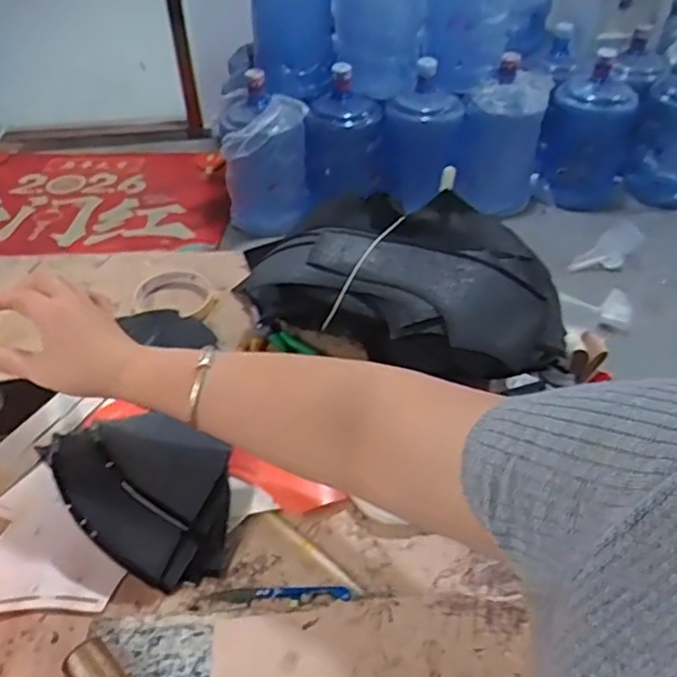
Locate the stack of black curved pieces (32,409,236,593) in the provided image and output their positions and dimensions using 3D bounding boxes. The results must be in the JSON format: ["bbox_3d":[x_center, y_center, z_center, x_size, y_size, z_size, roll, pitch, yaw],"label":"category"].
[{"bbox_3d":[-0.159,0.115,0.524,0.178,0.034,0.112,25,48,26],"label":"stack of black curved pieces"}]

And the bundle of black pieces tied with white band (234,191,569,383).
[{"bbox_3d":[0.080,-0.059,0.668,0.301,0.088,0.195,21,47,23],"label":"bundle of black pieces tied with white band"}]

